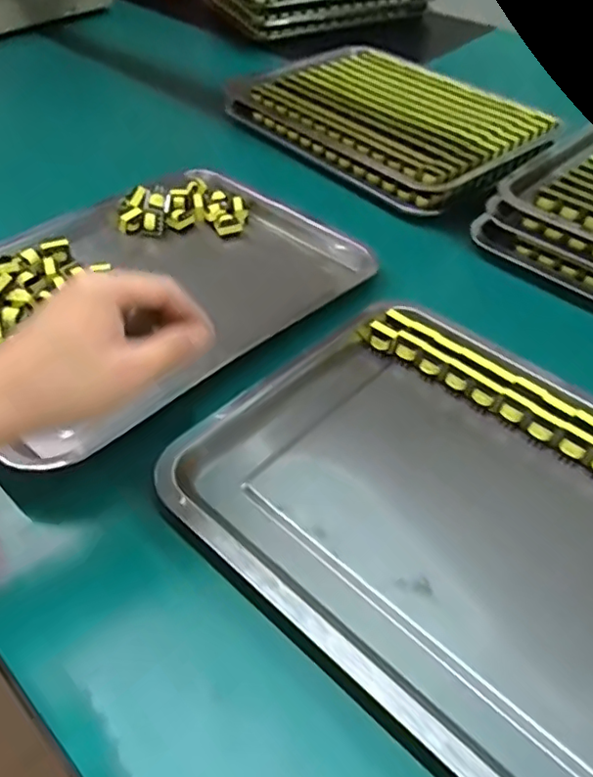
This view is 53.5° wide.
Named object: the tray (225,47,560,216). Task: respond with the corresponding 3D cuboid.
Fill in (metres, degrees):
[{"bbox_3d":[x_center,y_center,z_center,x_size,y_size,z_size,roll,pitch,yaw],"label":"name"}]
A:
[{"bbox_3d":[0.118,-0.371,0.797,0.262,0.061,0.400,-35,56,-25],"label":"tray"}]

